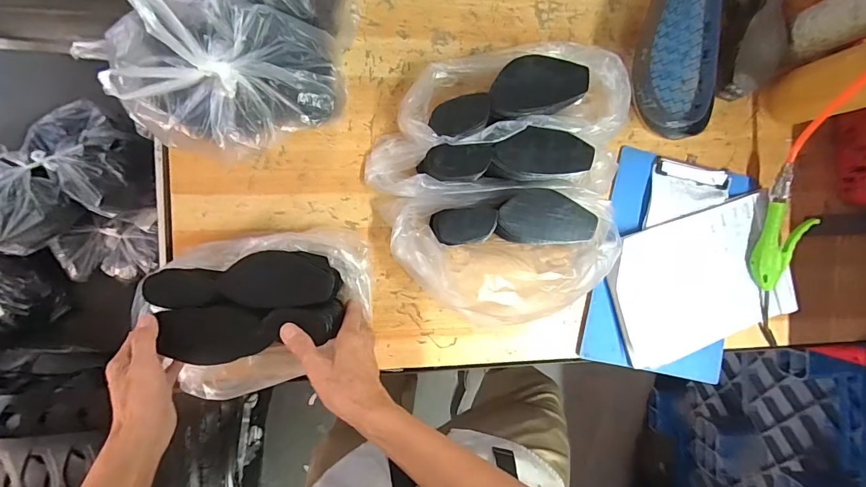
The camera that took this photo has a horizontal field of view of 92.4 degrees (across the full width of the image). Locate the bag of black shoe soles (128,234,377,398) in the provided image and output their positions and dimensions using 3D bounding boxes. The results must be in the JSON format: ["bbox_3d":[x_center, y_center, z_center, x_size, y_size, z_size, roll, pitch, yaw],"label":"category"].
[{"bbox_3d":[-0.204,0.087,0.515,0.261,0.095,0.189,-10,93,-7],"label":"bag of black shoe soles"}]

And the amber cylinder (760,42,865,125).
[{"bbox_3d":[0.532,-0.207,0.520,0.064,0.228,0.077,-22,95,-6],"label":"amber cylinder"}]

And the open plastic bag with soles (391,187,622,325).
[{"bbox_3d":[0.104,0.014,0.543,0.305,0.105,0.169,-5,93,-7],"label":"open plastic bag with soles"}]

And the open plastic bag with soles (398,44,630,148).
[{"bbox_3d":[0.102,-0.197,0.541,0.286,0.088,0.138,-5,93,-7],"label":"open plastic bag with soles"}]

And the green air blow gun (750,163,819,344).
[{"bbox_3d":[0.513,0.022,0.614,0.079,0.047,0.261,8,91,-7],"label":"green air blow gun"}]

